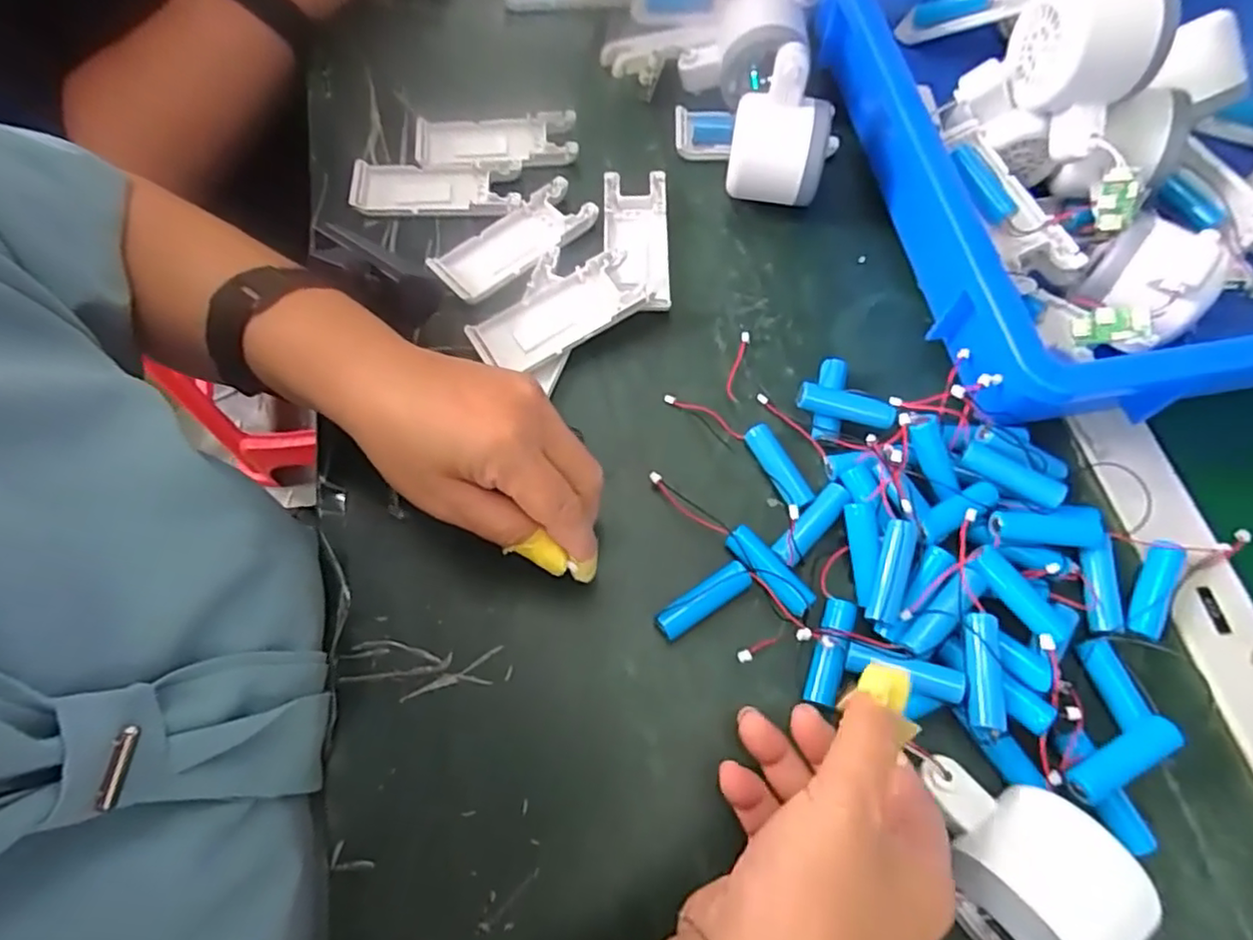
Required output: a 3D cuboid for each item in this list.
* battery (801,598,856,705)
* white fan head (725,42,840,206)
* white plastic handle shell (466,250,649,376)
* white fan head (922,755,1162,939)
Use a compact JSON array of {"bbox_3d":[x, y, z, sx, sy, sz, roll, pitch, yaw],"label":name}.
[{"bbox_3d":[0.096,0.085,0.306,0.014,0.012,0.049,20,69,9],"label":"battery"},{"bbox_3d":[0.096,-0.206,0.390,0.062,0.083,0.047,11,68,5],"label":"white fan head"},{"bbox_3d":[-0.040,-0.086,0.378,0.097,0.025,0.040,-28,70,-11],"label":"white plastic handle shell"},{"bbox_3d":[0.151,0.150,0.252,0.057,0.050,0.079,-36,69,-12],"label":"white fan head"}]

